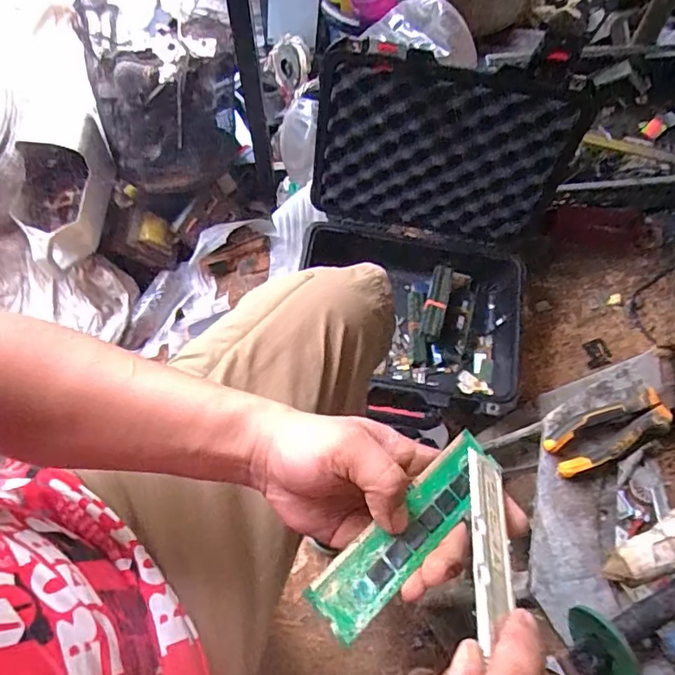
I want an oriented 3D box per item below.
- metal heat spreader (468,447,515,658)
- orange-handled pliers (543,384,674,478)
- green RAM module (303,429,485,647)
[{"bbox_3d":[0.076,0.100,0.269,0.022,0.005,0.107,34,35,-13],"label":"metal heat spreader"},{"bbox_3d":[0.269,0.086,0.511,0.145,0.025,0.047,-20,64,-8],"label":"orange-handled pliers"},{"bbox_3d":[0.039,0.099,0.285,0.032,0.008,0.126,40,57,19],"label":"green RAM module"}]

